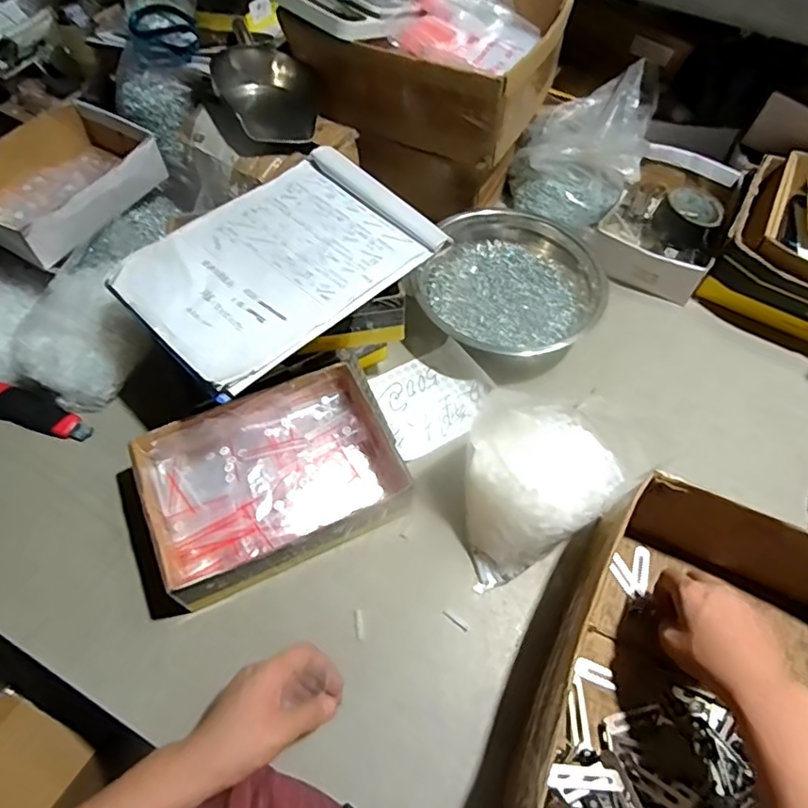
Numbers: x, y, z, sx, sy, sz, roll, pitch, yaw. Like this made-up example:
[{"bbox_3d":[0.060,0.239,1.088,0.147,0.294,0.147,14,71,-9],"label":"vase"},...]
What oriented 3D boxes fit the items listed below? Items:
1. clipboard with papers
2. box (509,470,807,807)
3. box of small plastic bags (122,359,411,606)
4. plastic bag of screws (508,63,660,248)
[{"bbox_3d":[-0.129,-0.161,0.608,0.219,0.016,0.313,40,65,20],"label":"clipboard with papers"},{"bbox_3d":[0.272,0.253,0.482,0.251,0.124,0.309,23,60,12],"label":"box"},{"bbox_3d":[-0.137,0.082,0.607,0.252,0.082,0.186,-24,62,-16],"label":"box of small plastic bags"},{"bbox_3d":[0.265,-0.386,0.842,0.180,0.147,0.208,20,60,10],"label":"plastic bag of screws"}]

